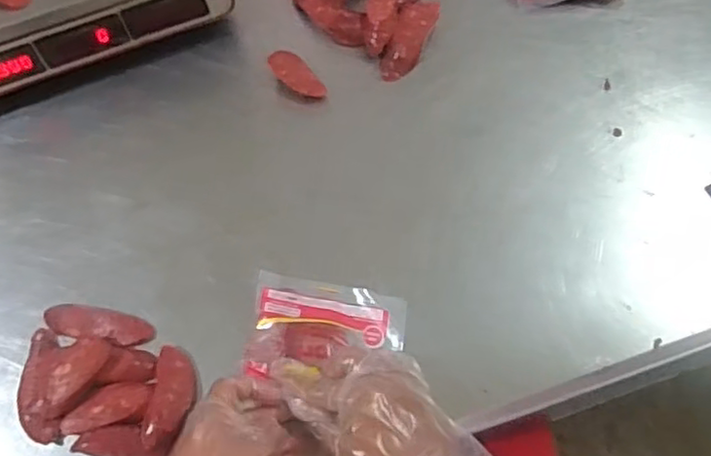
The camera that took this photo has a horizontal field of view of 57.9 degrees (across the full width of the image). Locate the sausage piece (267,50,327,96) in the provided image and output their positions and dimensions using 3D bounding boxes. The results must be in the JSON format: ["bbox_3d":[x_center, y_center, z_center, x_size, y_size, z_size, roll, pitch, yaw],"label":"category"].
[{"bbox_3d":[-0.067,-0.174,0.735,0.037,0.019,0.072,-37,70,-14],"label":"sausage piece"}]

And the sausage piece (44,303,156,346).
[{"bbox_3d":[-0.256,0.096,0.637,0.114,0.019,0.032,11,67,7],"label":"sausage piece"}]

